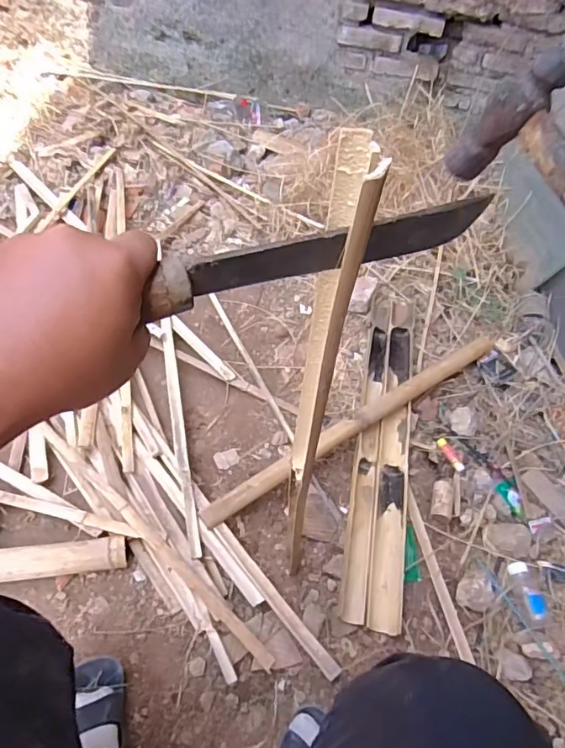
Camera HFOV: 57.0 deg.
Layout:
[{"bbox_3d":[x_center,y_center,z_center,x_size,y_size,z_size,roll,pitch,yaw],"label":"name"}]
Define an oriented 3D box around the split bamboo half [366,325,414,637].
[{"bbox_3d":[0.215,0.146,0.990,0.059,0.027,0.628,11,53,3],"label":"split bamboo half"}]

